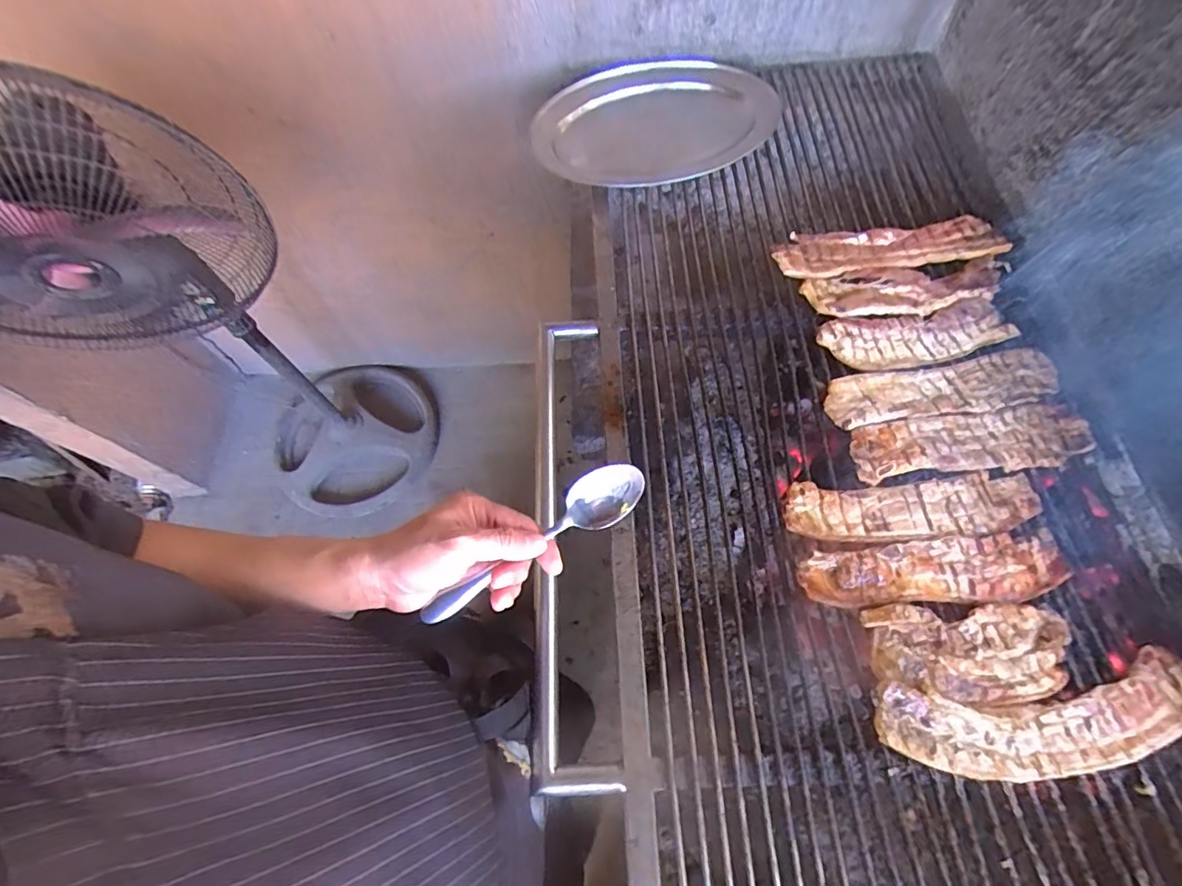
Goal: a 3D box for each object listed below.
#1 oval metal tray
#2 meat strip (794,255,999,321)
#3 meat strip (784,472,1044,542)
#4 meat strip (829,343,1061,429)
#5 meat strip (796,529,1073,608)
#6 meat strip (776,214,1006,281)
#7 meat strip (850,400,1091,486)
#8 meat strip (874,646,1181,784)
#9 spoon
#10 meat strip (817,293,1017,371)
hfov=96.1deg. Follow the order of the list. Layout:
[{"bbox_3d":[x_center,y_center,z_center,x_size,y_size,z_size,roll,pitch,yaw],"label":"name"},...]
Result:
[{"bbox_3d":[0.093,-0.507,0.828,0.384,0.044,0.277,-24,63,-8],"label":"oval metal tray"},{"bbox_3d":[0.405,-0.198,0.685,0.254,0.018,0.074,-5,66,-1],"label":"meat strip"},{"bbox_3d":[0.345,0.070,0.569,0.266,0.012,0.067,-3,66,0],"label":"meat strip"},{"bbox_3d":[0.410,-0.064,0.626,0.271,0.008,0.070,-10,66,-3],"label":"meat strip"},{"bbox_3d":[0.344,0.129,0.535,0.264,0.012,0.065,-4,66,0],"label":"meat strip"},{"bbox_3d":[0.399,-0.263,0.715,0.294,0.013,0.074,-4,66,0],"label":"meat strip"},{"bbox_3d":[0.421,-0.001,0.596,0.261,0.009,0.074,-8,66,-2],"label":"meat strip"},{"bbox_3d":[0.406,0.247,0.477,0.287,0.013,0.087,-8,66,-2],"label":"meat strip"},{"bbox_3d":[-0.047,0.081,0.417,0.202,0.014,0.040,-35,69,2],"label":"spoon"},{"bbox_3d":[0.398,-0.133,0.653,0.224,0.011,0.076,-8,66,-2],"label":"meat strip"}]

